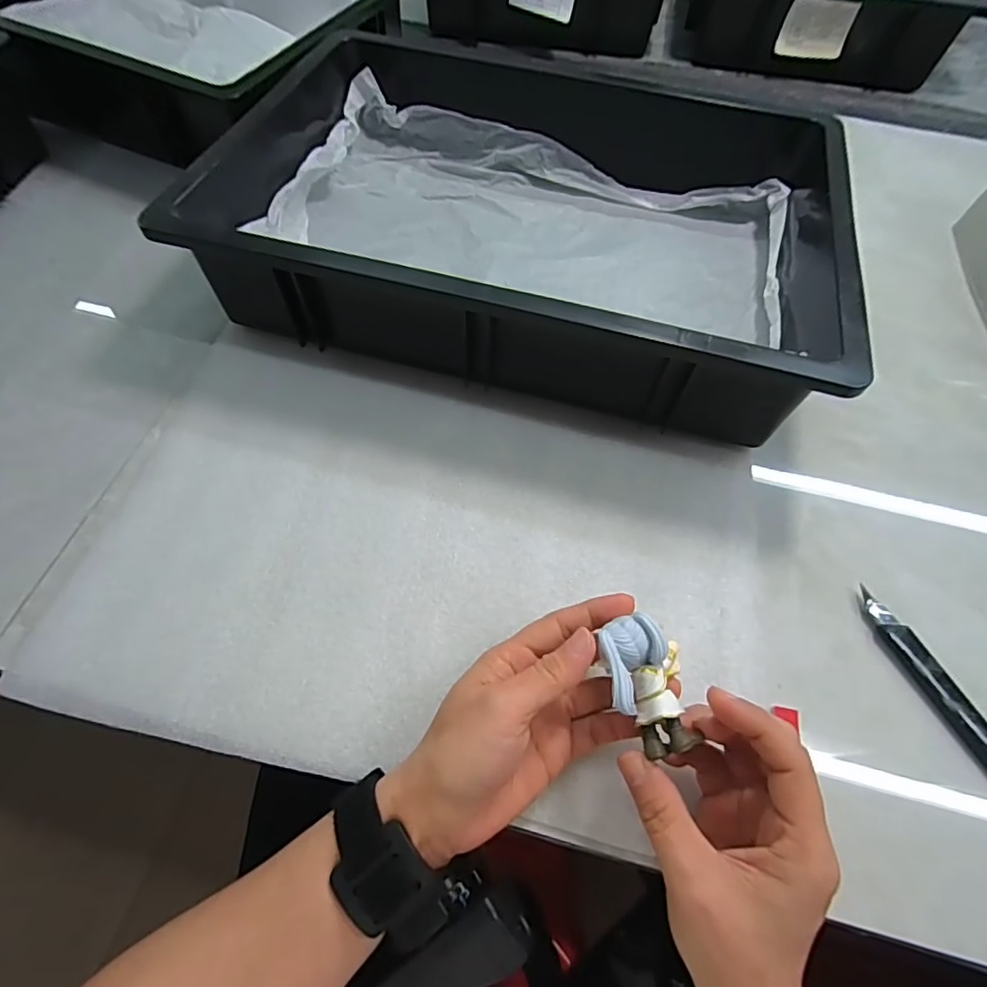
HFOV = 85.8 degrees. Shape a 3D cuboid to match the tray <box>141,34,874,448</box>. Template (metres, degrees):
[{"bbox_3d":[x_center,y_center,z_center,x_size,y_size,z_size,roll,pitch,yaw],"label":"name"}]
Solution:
[{"bbox_3d":[0.030,-0.221,0.427,0.449,0.094,0.314,16,61,6],"label":"tray"}]

